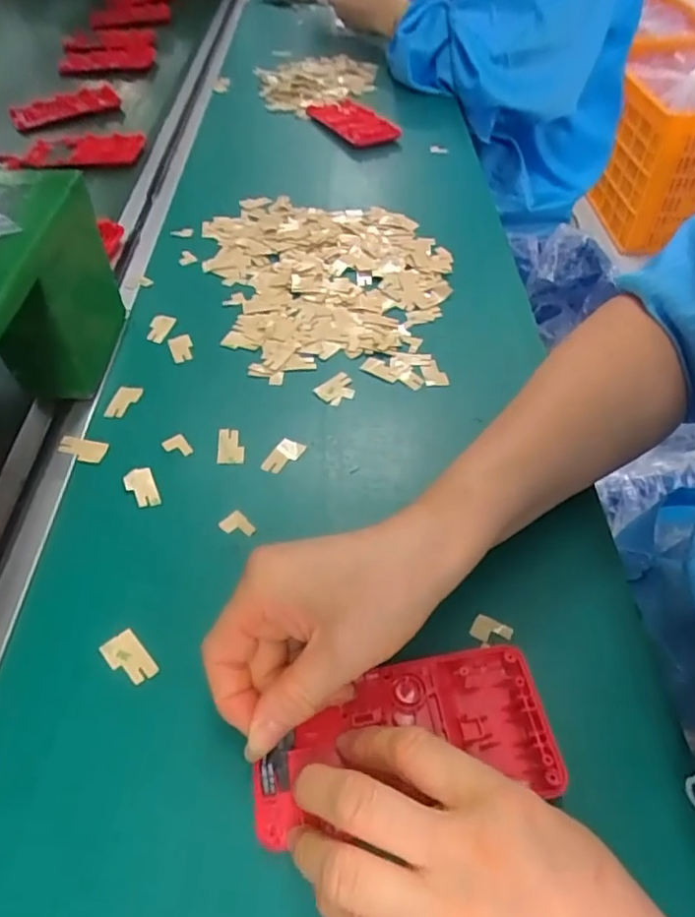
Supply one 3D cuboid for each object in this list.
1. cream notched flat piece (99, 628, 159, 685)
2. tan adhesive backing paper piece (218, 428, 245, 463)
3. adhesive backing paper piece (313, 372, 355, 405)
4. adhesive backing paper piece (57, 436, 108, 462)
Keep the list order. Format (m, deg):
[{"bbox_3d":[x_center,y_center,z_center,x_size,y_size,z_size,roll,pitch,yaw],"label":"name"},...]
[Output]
[{"bbox_3d":[-0.101,0.093,0.277,0.015,0.004,0.028,-34,59,-28],"label":"cream notched flat piece"},{"bbox_3d":[-0.070,-0.008,0.364,0.016,0.004,0.028,3,46,-11],"label":"tan adhesive backing paper piece"},{"bbox_3d":[-0.006,-0.046,0.400,0.027,0.004,0.022,-32,58,-27],"label":"adhesive backing paper piece"},{"bbox_3d":[-0.158,-0.006,0.358,0.027,0.004,0.015,6,49,2],"label":"adhesive backing paper piece"}]

